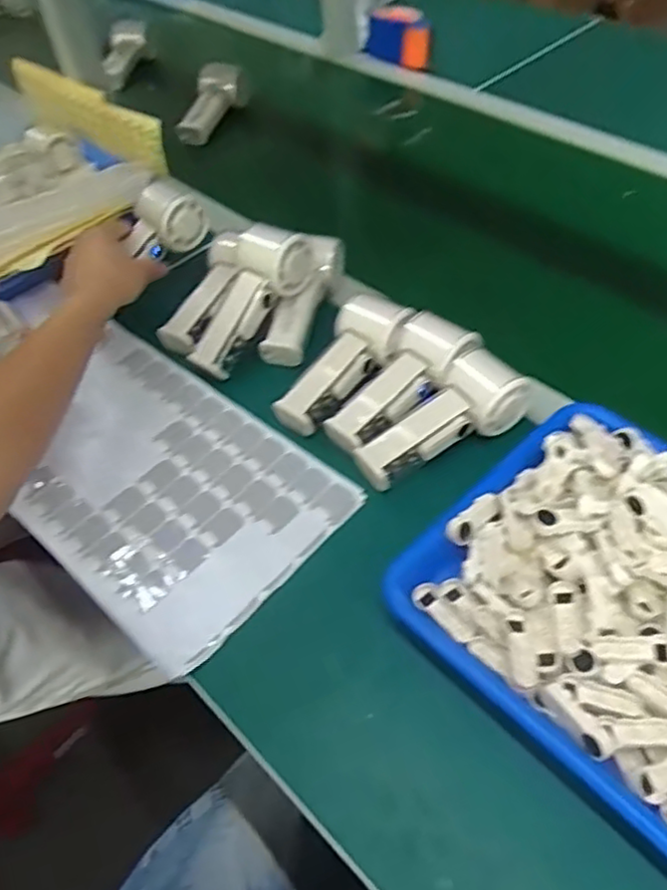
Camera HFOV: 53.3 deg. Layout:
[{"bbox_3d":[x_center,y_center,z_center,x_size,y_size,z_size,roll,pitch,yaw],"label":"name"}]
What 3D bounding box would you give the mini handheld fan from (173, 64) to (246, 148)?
[{"bbox_3d":[-0.188,-0.512,1.003,0.052,0.052,0.154,24,73,20],"label":"mini handheld fan"}]

